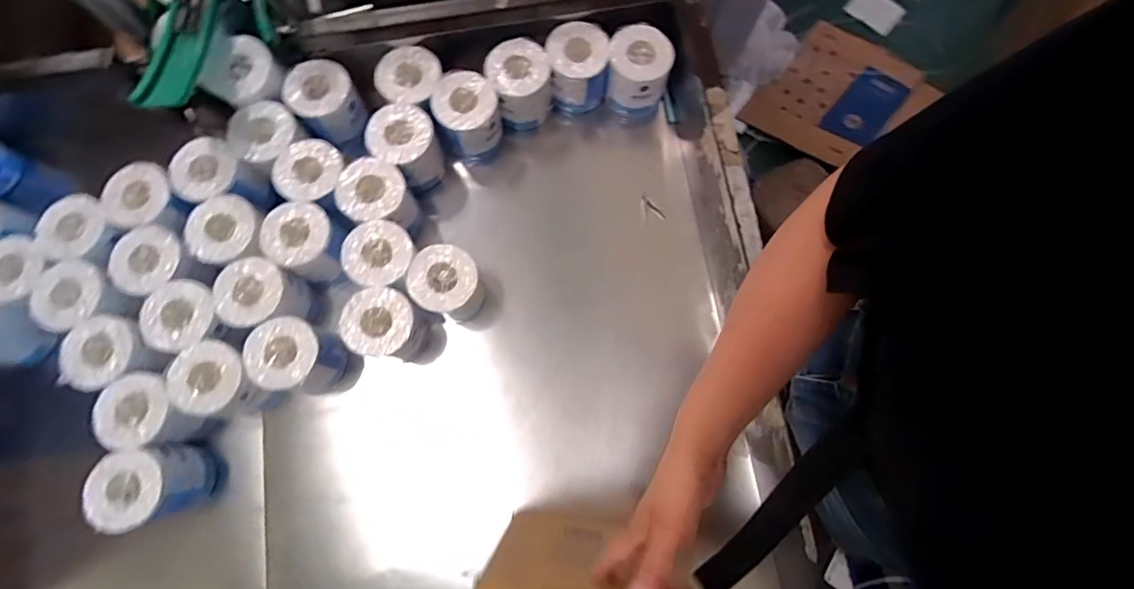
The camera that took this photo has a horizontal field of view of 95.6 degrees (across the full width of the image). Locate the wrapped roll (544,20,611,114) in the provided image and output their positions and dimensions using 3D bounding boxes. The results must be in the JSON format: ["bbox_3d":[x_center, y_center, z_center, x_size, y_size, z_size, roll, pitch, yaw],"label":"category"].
[{"bbox_3d":[0.017,-0.372,0.845,0.095,0.113,0.092,0,77,0],"label":"wrapped roll"}]

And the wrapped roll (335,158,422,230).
[{"bbox_3d":[-0.285,-0.141,0.784,0.097,0.101,0.094,0,77,0],"label":"wrapped roll"}]

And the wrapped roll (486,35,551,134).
[{"bbox_3d":[-0.078,-0.340,0.835,0.097,0.101,0.092,-24,78,-6],"label":"wrapped roll"}]

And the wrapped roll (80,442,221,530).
[{"bbox_3d":[-0.560,0.259,0.710,0.104,0.128,0.097,0,77,0],"label":"wrapped roll"}]

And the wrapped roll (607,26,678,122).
[{"bbox_3d":[0.117,-0.363,0.850,0.098,0.124,0.097,0,77,0],"label":"wrapped roll"}]

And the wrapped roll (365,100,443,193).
[{"bbox_3d":[-0.249,-0.231,0.812,0.096,0.116,0.097,0,77,0],"label":"wrapped roll"}]

